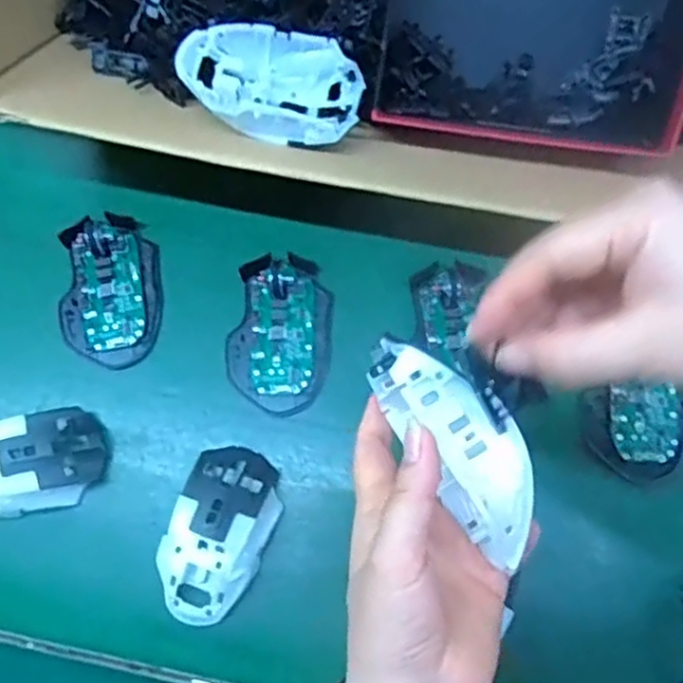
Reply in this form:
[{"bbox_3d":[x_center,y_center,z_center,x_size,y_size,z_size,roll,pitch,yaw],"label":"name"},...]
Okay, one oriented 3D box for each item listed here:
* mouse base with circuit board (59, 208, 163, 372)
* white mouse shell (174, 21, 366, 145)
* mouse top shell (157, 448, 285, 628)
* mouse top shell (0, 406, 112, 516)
[{"bbox_3d":[-0.173,-0.041,0.528,0.074,0.019,0.115,-2,76,1],"label":"mouse base with circuit board"},{"bbox_3d":[-0.044,-0.164,0.458,0.115,0.041,0.069,11,76,4],"label":"white mouse shell"},{"bbox_3d":[-0.083,0.130,0.474,0.063,0.033,0.115,18,77,6],"label":"mouse top shell"},{"bbox_3d":[-0.223,0.087,0.489,0.113,0.032,0.062,-18,76,-3],"label":"mouse top shell"}]

